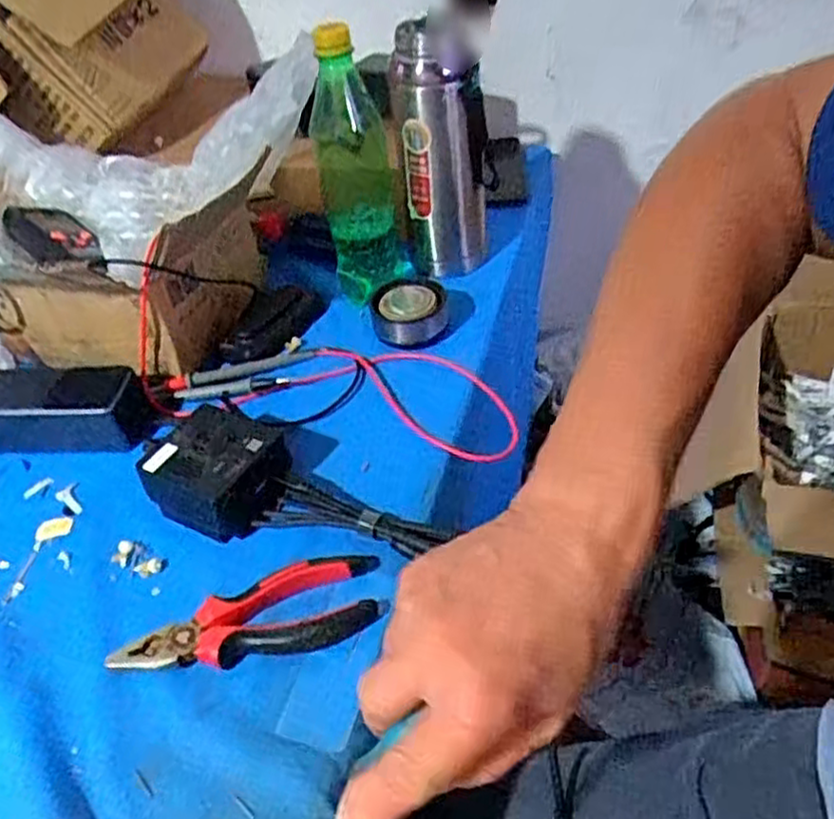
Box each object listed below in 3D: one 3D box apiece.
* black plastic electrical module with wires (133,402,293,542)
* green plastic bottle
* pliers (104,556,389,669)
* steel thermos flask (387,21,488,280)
[{"bbox_3d":[-0.140,0.043,0.518,0.094,0.048,0.077,16,47,24],"label":"black plastic electrical module with wires"},{"bbox_3d":[-0.055,-0.220,0.646,0.069,0.225,0.076,-20,43,-14],"label":"green plastic bottle"},{"bbox_3d":[-0.099,0.127,0.444,0.159,0.018,0.052,-15,42,-9],"label":"pliers"},{"bbox_3d":[0.022,-0.227,0.670,0.075,0.208,0.065,0,42,8],"label":"steel thermos flask"}]

